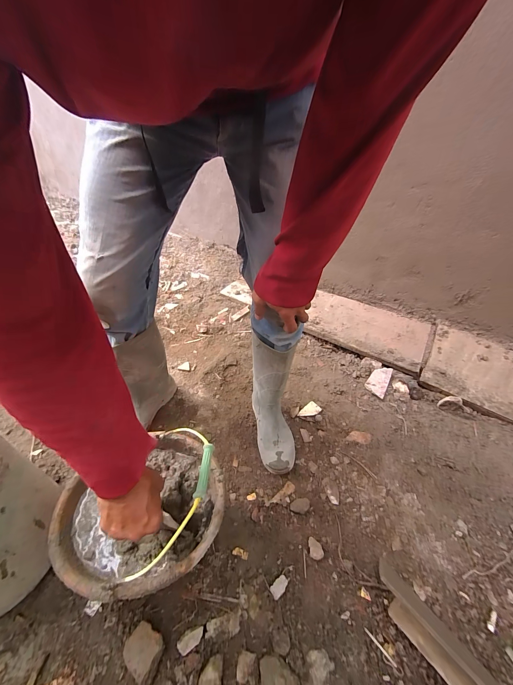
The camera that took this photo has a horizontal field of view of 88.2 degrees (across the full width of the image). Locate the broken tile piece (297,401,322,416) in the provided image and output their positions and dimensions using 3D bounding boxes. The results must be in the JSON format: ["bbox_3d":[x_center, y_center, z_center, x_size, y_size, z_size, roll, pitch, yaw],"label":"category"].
[{"bbox_3d":[0.178,0.229,0.885,0.077,0.008,0.044,-30,53,-28],"label":"broken tile piece"}]

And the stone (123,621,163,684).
[{"bbox_3d":[-0.202,0.551,0.477,0.064,0.041,0.059,28,50,21],"label":"stone"}]

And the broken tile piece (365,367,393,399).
[{"bbox_3d":[0.444,0.139,0.966,0.068,0.010,0.122,16,58,32],"label":"broken tile piece"}]

